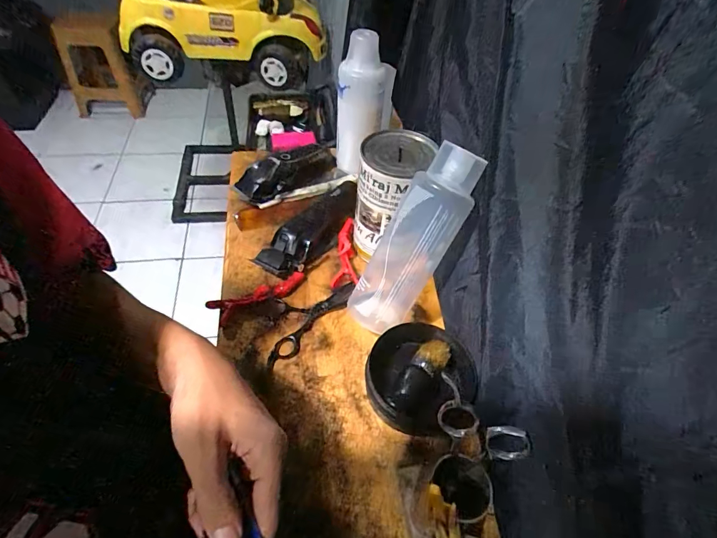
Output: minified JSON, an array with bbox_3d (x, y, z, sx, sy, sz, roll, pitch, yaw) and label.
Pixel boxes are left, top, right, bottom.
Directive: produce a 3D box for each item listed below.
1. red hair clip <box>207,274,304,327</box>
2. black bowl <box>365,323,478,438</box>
[{"bbox_3d":[-0.112,0.032,0.435,0.109,0.014,0.026,-19,54,-19],"label":"red hair clip"},{"bbox_3d":[0.061,0.105,0.372,0.103,0.041,0.094,3,49,-4],"label":"black bowl"}]

